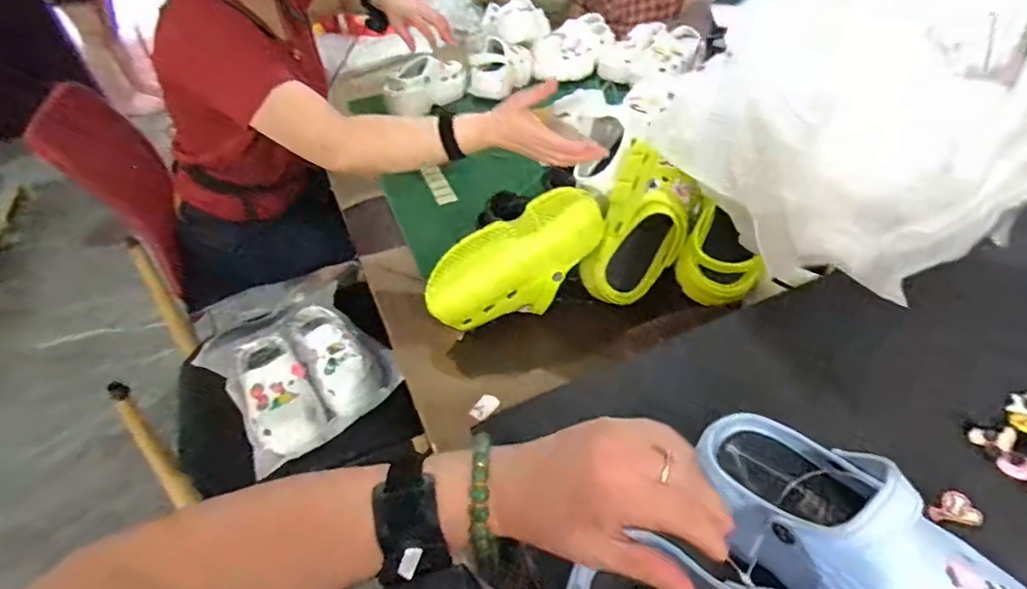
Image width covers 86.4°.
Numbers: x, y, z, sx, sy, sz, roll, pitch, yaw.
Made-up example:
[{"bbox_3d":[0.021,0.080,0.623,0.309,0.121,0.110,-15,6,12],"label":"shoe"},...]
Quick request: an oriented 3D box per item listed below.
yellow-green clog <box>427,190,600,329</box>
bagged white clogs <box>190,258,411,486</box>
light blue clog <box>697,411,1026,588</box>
[{"bbox_3d":[0.010,-0.042,0.781,0.264,0.131,0.098,-36,30,8],"label":"yellow-green clog"},{"bbox_3d":[-0.401,0.121,1.028,0.320,0.096,0.377,-23,44,-19],"label":"bagged white clogs"},{"bbox_3d":[0.232,0.158,0.354,0.090,0.104,0.244,-25,47,-20],"label":"light blue clog"}]

